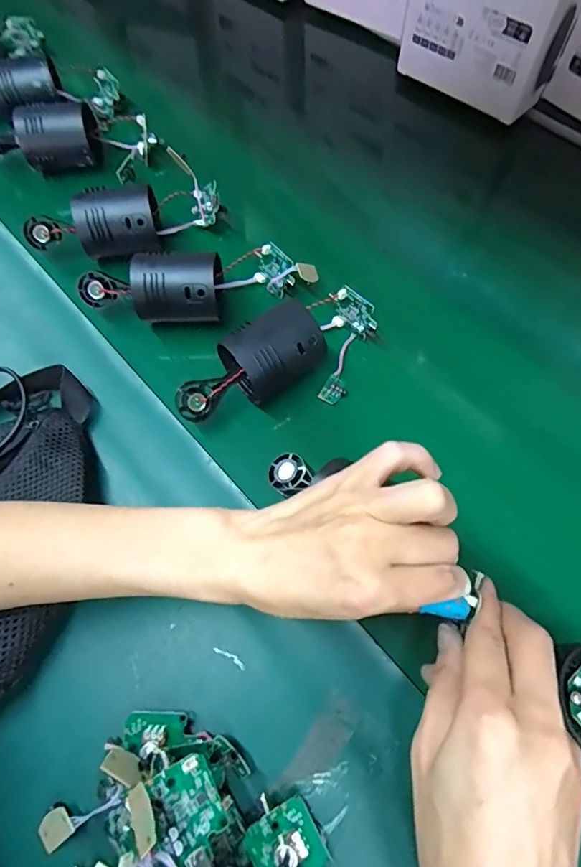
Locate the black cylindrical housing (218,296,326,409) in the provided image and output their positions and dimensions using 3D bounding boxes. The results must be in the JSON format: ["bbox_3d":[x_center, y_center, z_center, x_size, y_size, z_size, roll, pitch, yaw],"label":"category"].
[{"bbox_3d":[-0.012,-0.062,0.343,0.069,0.046,0.044,-32,71,-14],"label":"black cylindrical housing"}]

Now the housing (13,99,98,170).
[{"bbox_3d":[-0.230,-0.295,0.461,0.072,0.050,0.044,-10,67,-5],"label":"housing"}]

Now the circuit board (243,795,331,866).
[{"bbox_3d":[-0.002,0.214,0.238,0.035,0.016,0.035,-30,70,-13],"label":"circuit board"}]

